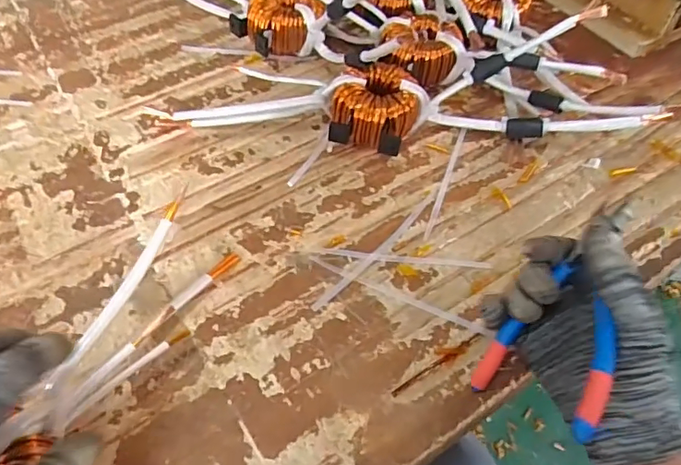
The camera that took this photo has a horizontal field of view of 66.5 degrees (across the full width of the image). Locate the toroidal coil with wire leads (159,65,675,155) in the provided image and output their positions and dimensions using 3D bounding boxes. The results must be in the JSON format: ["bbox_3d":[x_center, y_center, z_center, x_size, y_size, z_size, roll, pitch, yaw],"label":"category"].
[{"bbox_3d":[0.054,-0.125,0.488,0.448,0.063,0.108,1,54,0],"label":"toroidal coil with wire leads"}]

